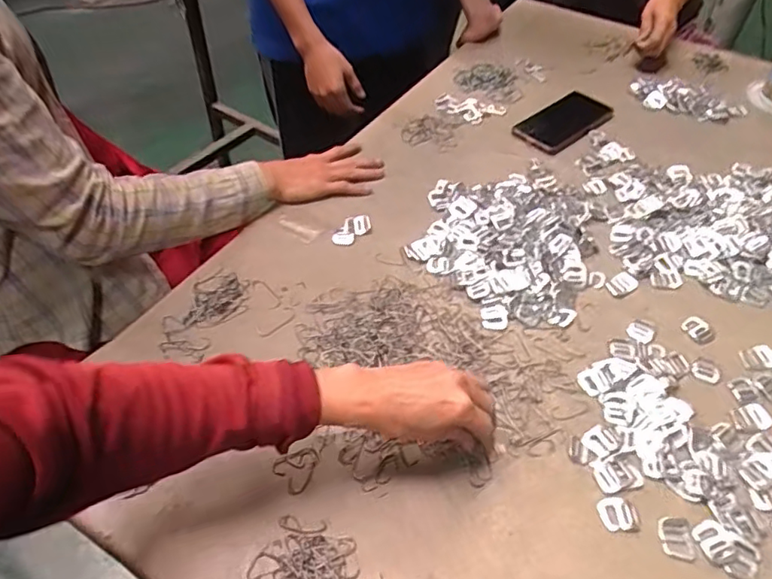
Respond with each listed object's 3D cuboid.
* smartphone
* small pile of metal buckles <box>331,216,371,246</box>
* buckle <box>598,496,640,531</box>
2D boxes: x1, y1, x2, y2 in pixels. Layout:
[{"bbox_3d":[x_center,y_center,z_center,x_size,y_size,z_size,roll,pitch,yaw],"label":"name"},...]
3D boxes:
[{"bbox_3d":[0.277,-0.262,0.888,0.173,0.010,0.087,-32,56,-28],"label":"smartphone"},{"bbox_3d":[-0.043,-0.074,0.698,0.030,0.008,0.054,35,55,26],"label":"small pile of metal buckles"},{"bbox_3d":[0.196,0.189,0.479,0.031,0.004,0.026,0,48,-3],"label":"buckle"}]

